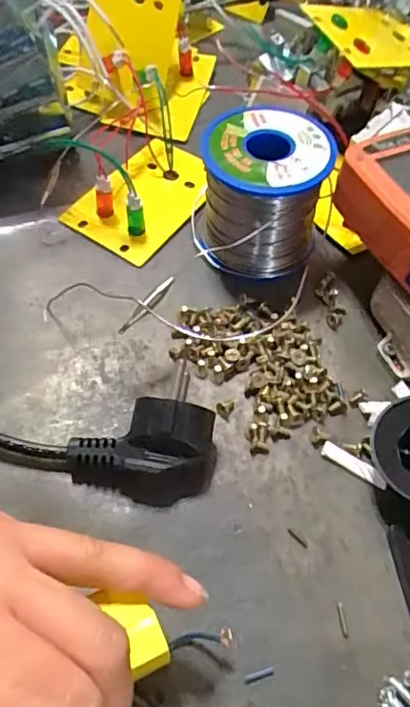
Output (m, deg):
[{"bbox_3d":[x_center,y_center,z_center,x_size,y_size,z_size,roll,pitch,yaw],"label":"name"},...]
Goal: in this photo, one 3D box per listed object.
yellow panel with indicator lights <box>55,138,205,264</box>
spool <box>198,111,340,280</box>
[{"bbox_3d":[-0.033,-0.099,0.320,0.057,0.031,0.089,31,62,16],"label":"yellow panel with indicator lights"},{"bbox_3d":[0.030,-0.085,0.291,0.064,0.061,0.062,11,58,5],"label":"spool"}]

